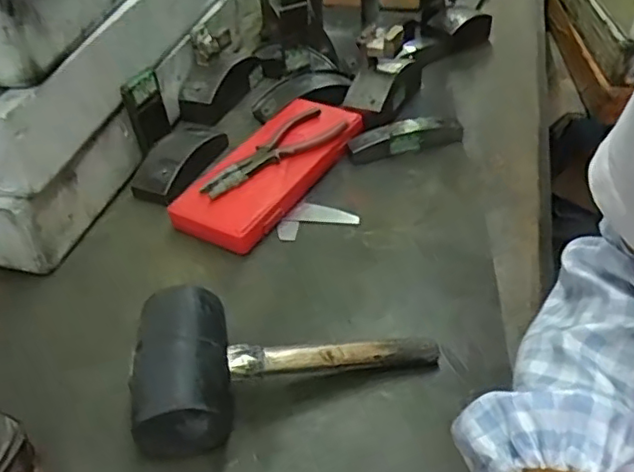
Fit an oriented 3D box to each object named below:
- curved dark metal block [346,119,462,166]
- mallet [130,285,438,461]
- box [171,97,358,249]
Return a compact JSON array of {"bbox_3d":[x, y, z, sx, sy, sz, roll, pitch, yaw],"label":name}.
[{"bbox_3d":[0.106,-0.116,0.727,0.143,0.035,0.026,-15,42,-10],"label":"curved dark metal block"},{"bbox_3d":[-0.022,0.088,0.476,0.232,0.069,0.118,-12,42,-8],"label":"mallet"},{"bbox_3d":[-0.048,-0.079,0.696,0.102,0.046,0.259,19,47,25],"label":"box"}]

